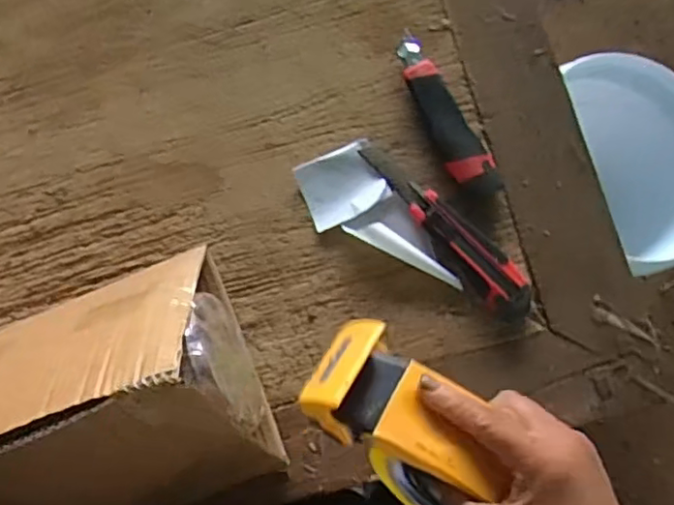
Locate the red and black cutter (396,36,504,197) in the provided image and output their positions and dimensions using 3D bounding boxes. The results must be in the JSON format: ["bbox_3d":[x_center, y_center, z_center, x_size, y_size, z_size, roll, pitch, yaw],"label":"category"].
[{"bbox_3d":[0.099,-0.126,0.567,0.037,0.016,0.161,-29,84,2],"label":"red and black cutter"}]

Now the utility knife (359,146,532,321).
[{"bbox_3d":[0.097,-0.022,0.554,0.041,0.017,0.202,-44,84,1],"label":"utility knife"}]

